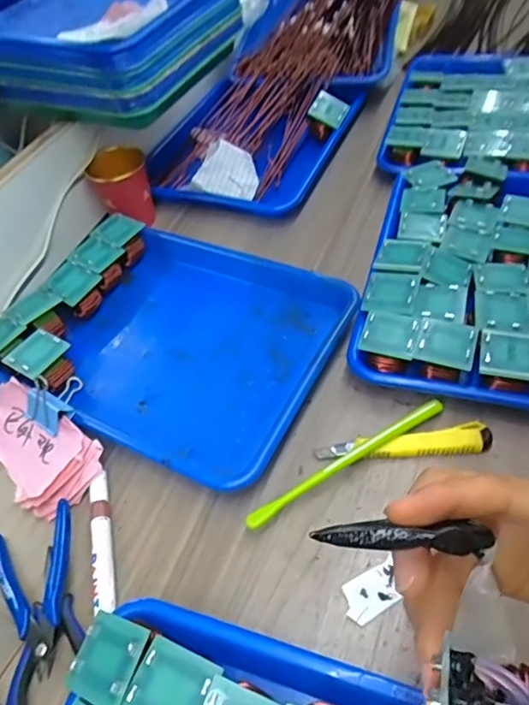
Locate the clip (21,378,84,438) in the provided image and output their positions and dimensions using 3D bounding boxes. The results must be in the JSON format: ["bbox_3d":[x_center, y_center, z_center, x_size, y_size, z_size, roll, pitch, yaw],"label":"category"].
[{"bbox_3d":[-0.183,0.041,0.458,0.050,0.030,0.049,27,59,27],"label":"clip"}]

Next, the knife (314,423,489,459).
[{"bbox_3d":[0.111,0.073,0.422,0.136,0.018,0.022,-5,50,4],"label":"knife"}]

